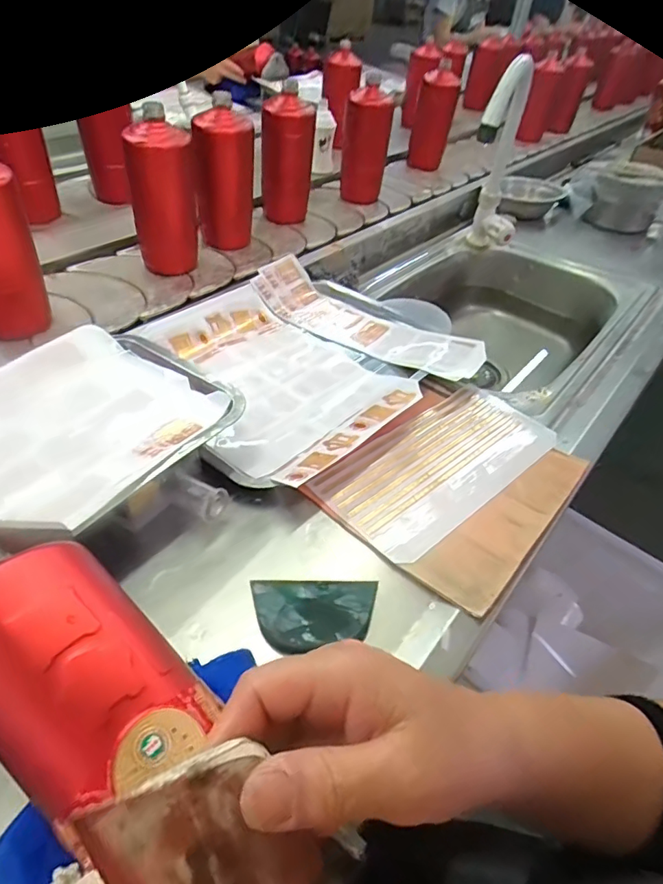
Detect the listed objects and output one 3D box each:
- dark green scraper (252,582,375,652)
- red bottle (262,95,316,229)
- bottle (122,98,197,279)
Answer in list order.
[{"bbox_3d":[-0.013,0.129,0.386,0.093,0.006,0.056,-1,40,-4],"label":"dark green scraper"},{"bbox_3d":[-0.069,-0.435,0.797,0.066,0.170,0.059,-21,51,-26],"label":"red bottle"},{"bbox_3d":[-0.215,-0.312,0.659,0.065,0.170,0.070,23,48,15],"label":"bottle"}]

